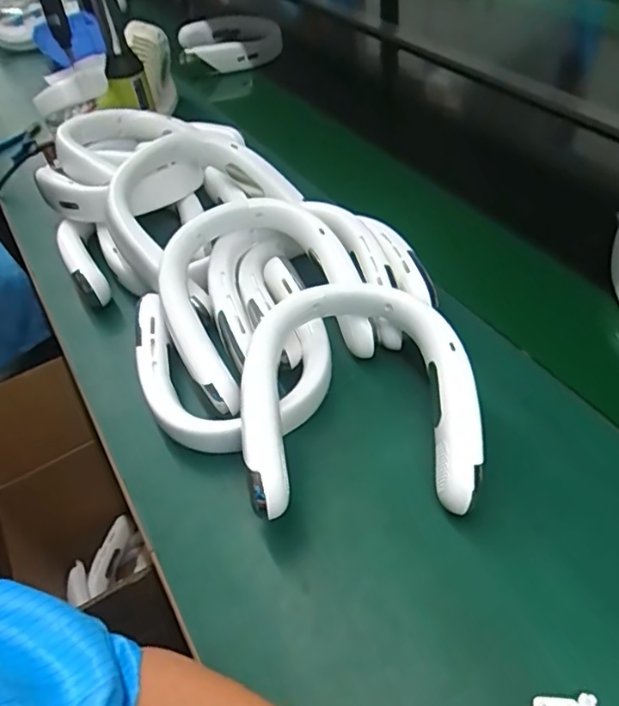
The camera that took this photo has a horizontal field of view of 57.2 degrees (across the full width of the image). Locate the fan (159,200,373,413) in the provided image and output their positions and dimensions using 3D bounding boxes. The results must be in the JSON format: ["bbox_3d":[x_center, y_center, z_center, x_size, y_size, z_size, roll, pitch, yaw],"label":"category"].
[{"bbox_3d":[-0.046,-0.058,0.566,0.192,0.046,0.192,-23,82,-6],"label":"fan"}]

